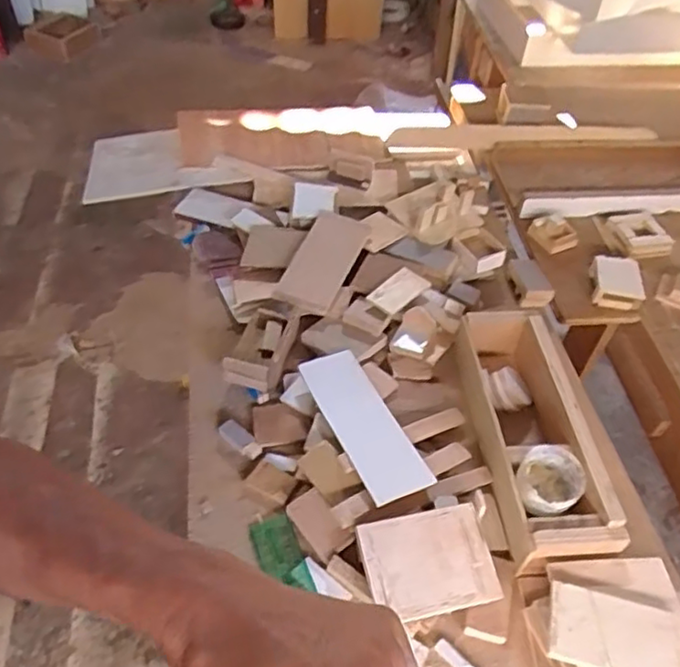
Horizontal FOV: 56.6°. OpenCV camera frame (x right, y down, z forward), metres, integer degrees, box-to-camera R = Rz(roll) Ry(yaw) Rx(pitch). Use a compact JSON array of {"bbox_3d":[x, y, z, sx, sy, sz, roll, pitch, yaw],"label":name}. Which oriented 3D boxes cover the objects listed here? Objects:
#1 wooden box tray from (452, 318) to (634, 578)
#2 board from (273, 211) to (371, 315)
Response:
[{"bbox_3d":[0.225,0.112,0.761,0.112,0.080,0.328,-2,47,-5],"label":"wooden box tray"},{"bbox_3d":[-0.024,-0.110,0.940,0.088,0.012,0.186,18,56,13],"label":"board"}]

